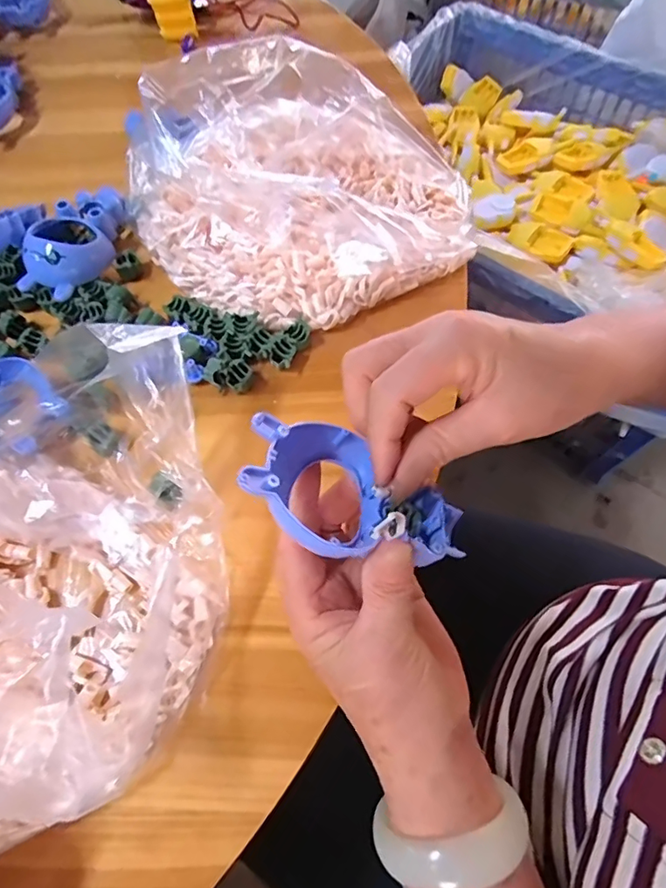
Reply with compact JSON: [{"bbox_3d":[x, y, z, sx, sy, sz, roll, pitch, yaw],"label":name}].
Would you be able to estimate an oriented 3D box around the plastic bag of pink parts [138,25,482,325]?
[{"bbox_3d":[-0.024,-0.181,0.354,0.215,0.082,0.190,-27,66,-9],"label":"plastic bag of pink parts"}]

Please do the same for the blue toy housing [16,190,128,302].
[{"bbox_3d":[-0.182,-0.147,0.369,0.046,0.029,0.098,16,67,10],"label":"blue toy housing"}]

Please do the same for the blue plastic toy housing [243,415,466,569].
[{"bbox_3d":[0.006,0.024,0.224,0.102,0.030,0.059,21,41,-28],"label":"blue plastic toy housing"}]

